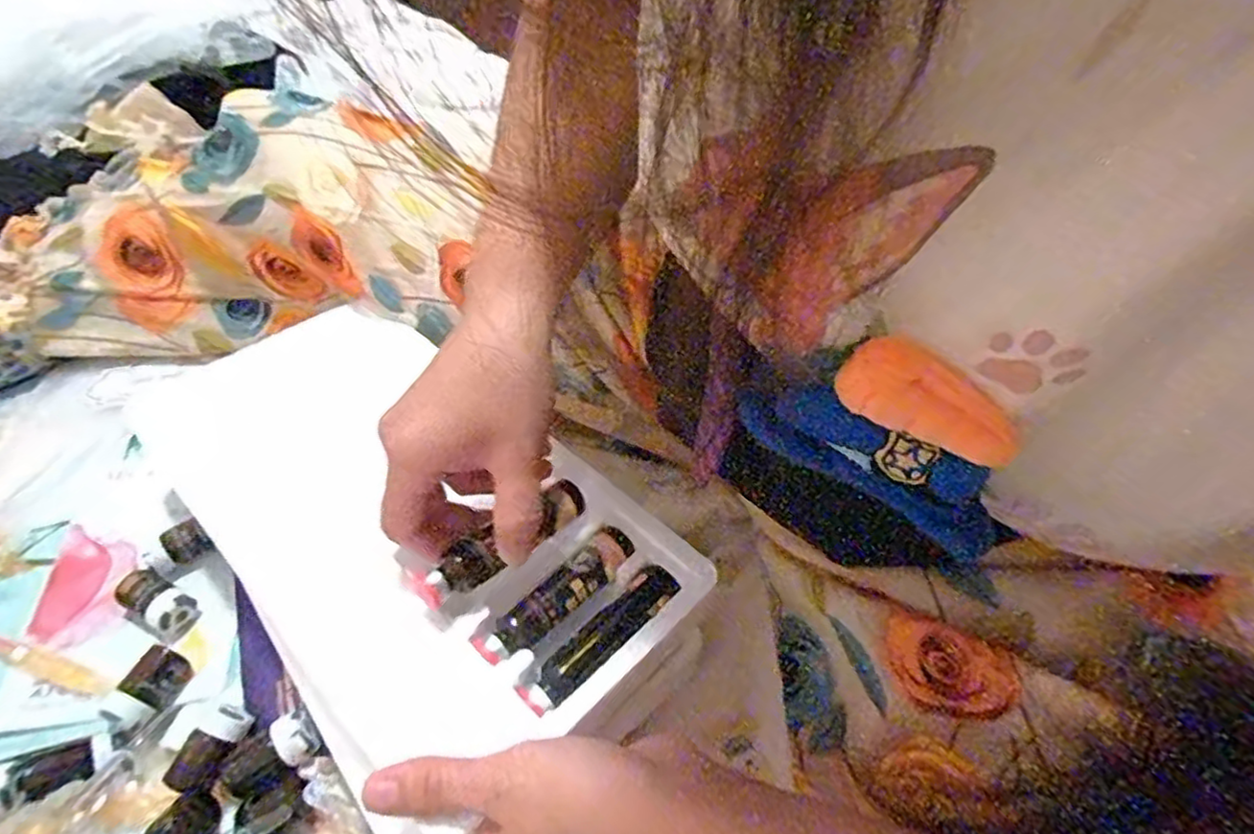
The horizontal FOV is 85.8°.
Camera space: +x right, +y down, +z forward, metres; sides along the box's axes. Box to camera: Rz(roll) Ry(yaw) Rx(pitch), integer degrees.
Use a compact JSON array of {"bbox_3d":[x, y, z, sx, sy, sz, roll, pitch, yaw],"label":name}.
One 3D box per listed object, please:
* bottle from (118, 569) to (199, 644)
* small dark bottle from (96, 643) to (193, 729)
[{"bbox_3d":[-0.251,0.100,0.358,0.037,0.019,0.023,22,53,21],"label":"bottle"},{"bbox_3d":[-0.235,0.133,0.332,0.018,0.019,0.035,17,52,17],"label":"small dark bottle"}]

